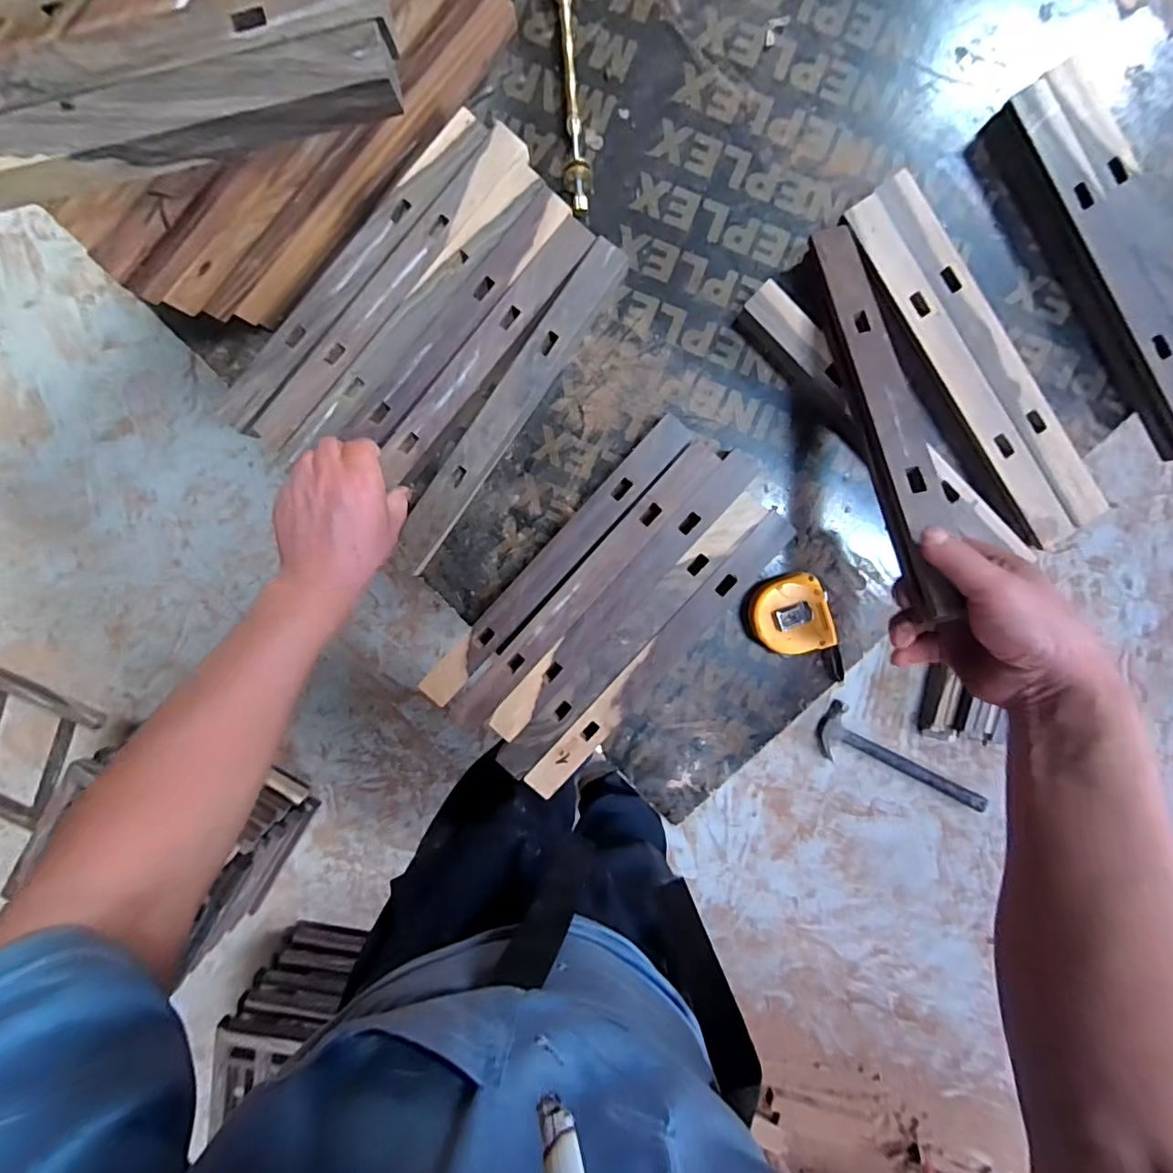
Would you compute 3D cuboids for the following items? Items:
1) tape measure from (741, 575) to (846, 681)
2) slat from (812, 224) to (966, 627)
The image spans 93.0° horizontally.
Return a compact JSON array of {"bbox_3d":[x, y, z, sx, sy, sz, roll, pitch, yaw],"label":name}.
[{"bbox_3d":[0.186,0.040,0.501,0.077,0.031,0.098,-11,96,4],"label":"tape measure"},{"bbox_3d":[0.220,-0.135,0.412,0.036,0.025,0.319,-8,73,4],"label":"slat"}]

